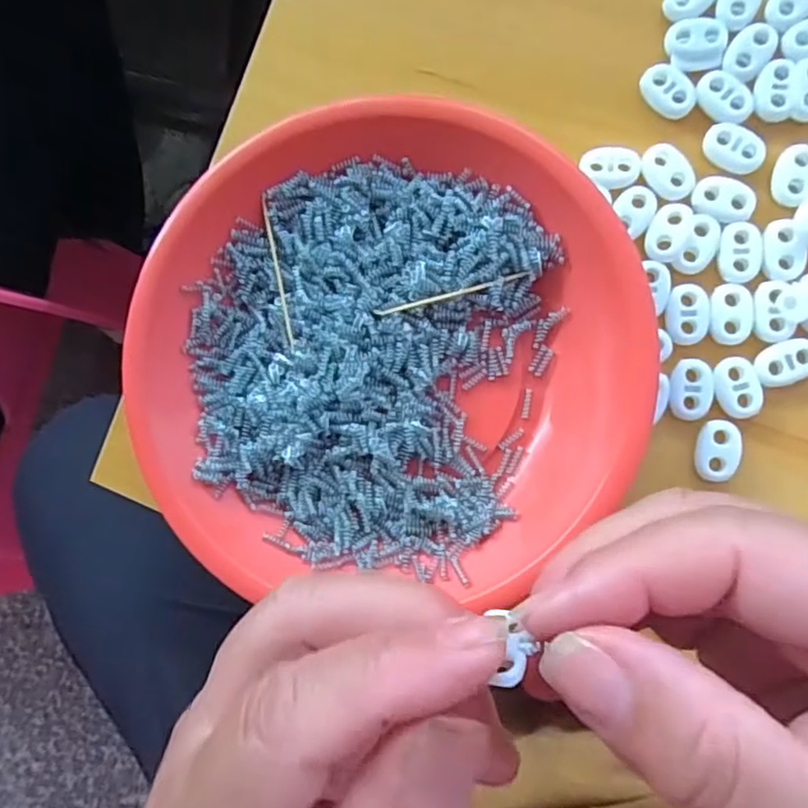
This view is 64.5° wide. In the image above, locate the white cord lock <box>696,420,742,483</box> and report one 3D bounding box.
[{"bbox_3d":[0.115,0.017,0.234,0.015,0.004,0.022,5,88,8],"label":"white cord lock"}]

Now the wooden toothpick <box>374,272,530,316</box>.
[{"bbox_3d":[0.018,-0.042,0.244,0.059,0.004,0.004,-14,86,7],"label":"wooden toothpick"}]

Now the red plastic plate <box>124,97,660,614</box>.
[{"bbox_3d":[-0.008,-0.022,0.243,0.186,0.023,0.178,4,88,8],"label":"red plastic plate"}]

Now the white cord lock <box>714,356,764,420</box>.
[{"bbox_3d":[0.122,-0.006,0.233,0.015,0.004,0.022,-11,86,7],"label":"white cord lock"}]

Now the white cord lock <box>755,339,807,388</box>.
[{"bbox_3d":[0.139,-0.015,0.230,0.023,0.004,0.014,-22,85,6],"label":"white cord lock"}]

